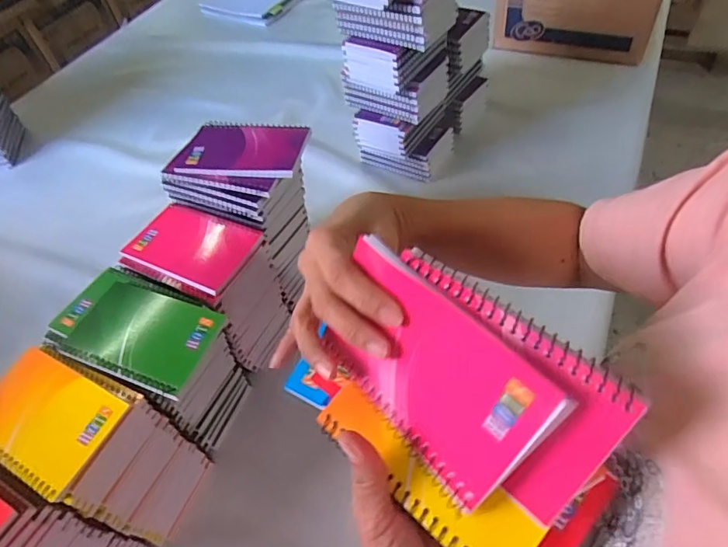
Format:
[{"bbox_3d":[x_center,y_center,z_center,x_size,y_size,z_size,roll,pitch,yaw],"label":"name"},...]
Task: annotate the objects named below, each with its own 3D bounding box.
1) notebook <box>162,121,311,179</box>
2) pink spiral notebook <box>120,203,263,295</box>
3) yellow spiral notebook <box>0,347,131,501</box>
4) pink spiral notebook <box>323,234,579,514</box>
[{"bbox_3d":[-0.134,-0.137,0.523,0.138,0.014,0.093,9,54,14],"label":"notebook"},{"bbox_3d":[-0.179,-0.031,0.505,0.130,0.014,0.082,20,57,21],"label":"pink spiral notebook"},{"bbox_3d":[-0.264,0.115,0.396,0.134,0.012,0.082,21,57,21],"label":"yellow spiral notebook"},{"bbox_3d":[0.031,0.052,0.256,0.007,0.089,0.125,-10,44,-48],"label":"pink spiral notebook"}]

